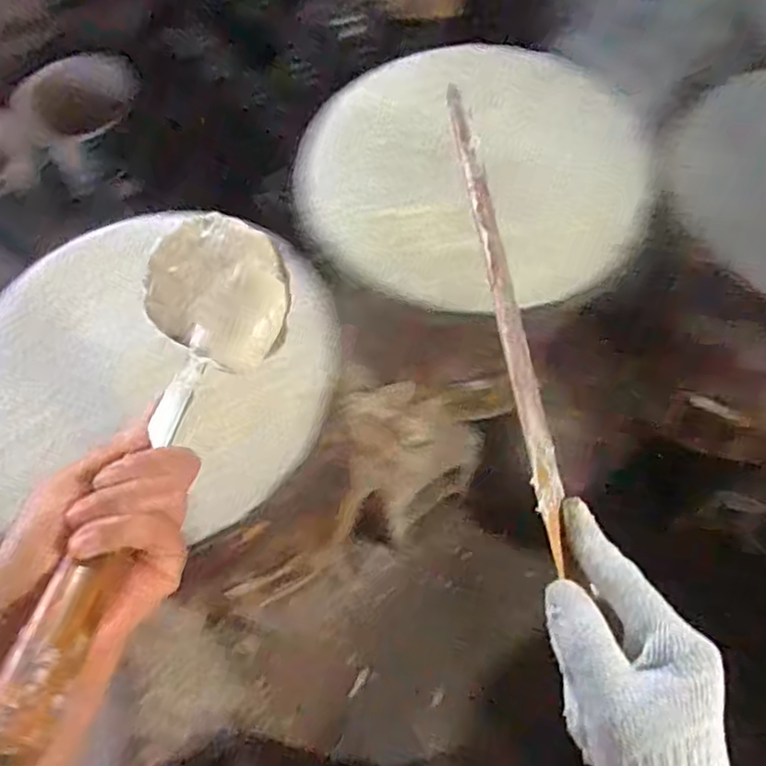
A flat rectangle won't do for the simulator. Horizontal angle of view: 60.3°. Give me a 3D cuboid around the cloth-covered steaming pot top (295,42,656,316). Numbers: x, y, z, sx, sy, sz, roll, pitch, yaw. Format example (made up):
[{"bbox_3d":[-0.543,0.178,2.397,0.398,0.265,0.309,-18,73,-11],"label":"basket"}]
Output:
[{"bbox_3d":[0.107,-0.254,0.765,0.389,0.050,0.361,-1,65,1],"label":"cloth-covered steaming pot top"}]

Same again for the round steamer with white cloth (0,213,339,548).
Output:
[{"bbox_3d":[-0.246,-0.028,0.688,0.393,0.036,0.353,5,65,4],"label":"round steamer with white cloth"}]

